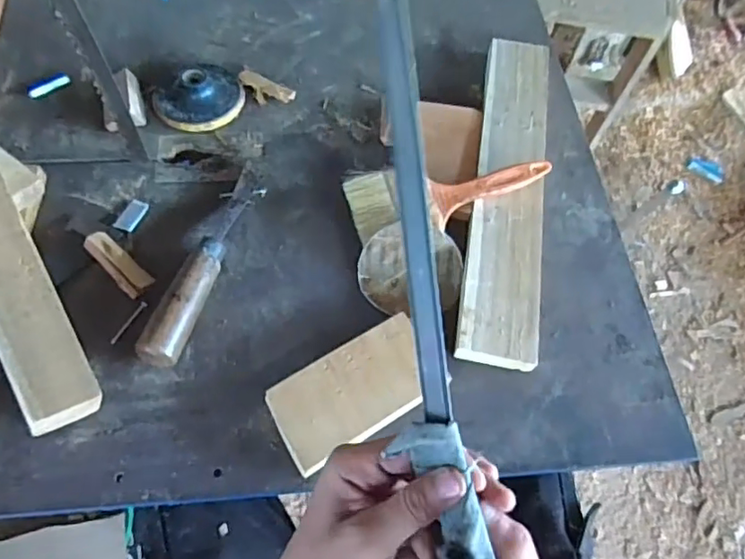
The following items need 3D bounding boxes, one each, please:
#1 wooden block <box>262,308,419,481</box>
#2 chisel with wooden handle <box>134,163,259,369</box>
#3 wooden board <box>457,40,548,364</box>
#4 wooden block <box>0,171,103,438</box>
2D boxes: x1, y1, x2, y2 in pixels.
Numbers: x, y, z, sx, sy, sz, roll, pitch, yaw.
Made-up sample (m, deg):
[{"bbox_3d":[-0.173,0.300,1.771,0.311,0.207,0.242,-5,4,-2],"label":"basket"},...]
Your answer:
[{"bbox_3d":[-0.013,0.087,0.449,0.130,0.010,0.072,-31,64,-14],"label":"wooden block"},{"bbox_3d":[-0.141,-0.024,0.500,0.027,0.040,0.216,15,60,4],"label":"chisel with wooden handle"},{"bbox_3d":[0.136,-0.100,0.561,0.066,0.014,0.393,11,60,2],"label":"wooden board"},{"bbox_3d":[-0.269,-0.009,0.417,0.046,0.023,0.244,-27,81,-12],"label":"wooden block"}]

